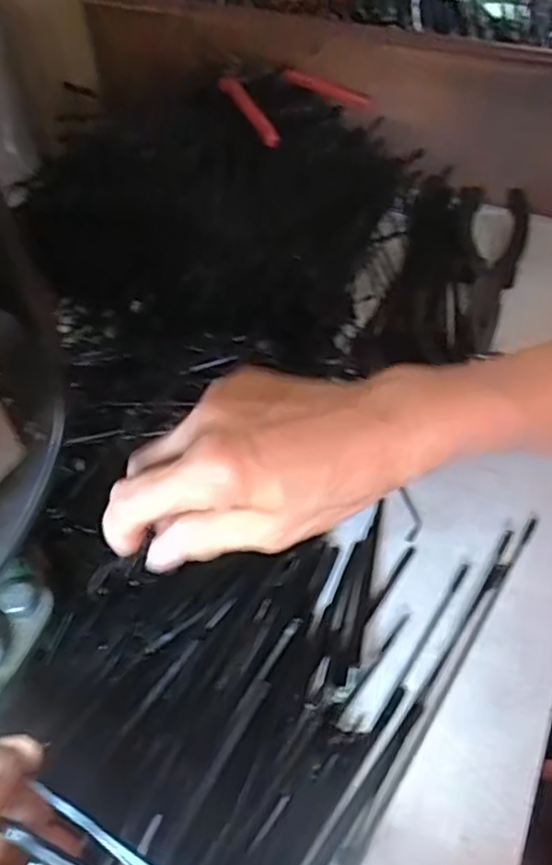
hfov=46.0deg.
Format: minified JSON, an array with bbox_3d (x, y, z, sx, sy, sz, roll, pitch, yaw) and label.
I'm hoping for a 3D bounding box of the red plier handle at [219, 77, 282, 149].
[{"bbox_3d":[-0.021,-0.249,0.502,0.012,0.012,0.093,-22,53,-16],"label":"red plier handle"}]

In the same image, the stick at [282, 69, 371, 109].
[{"bbox_3d":[0.043,-0.285,0.541,0.075,0.011,0.004,21,53,0],"label":"stick"}]

